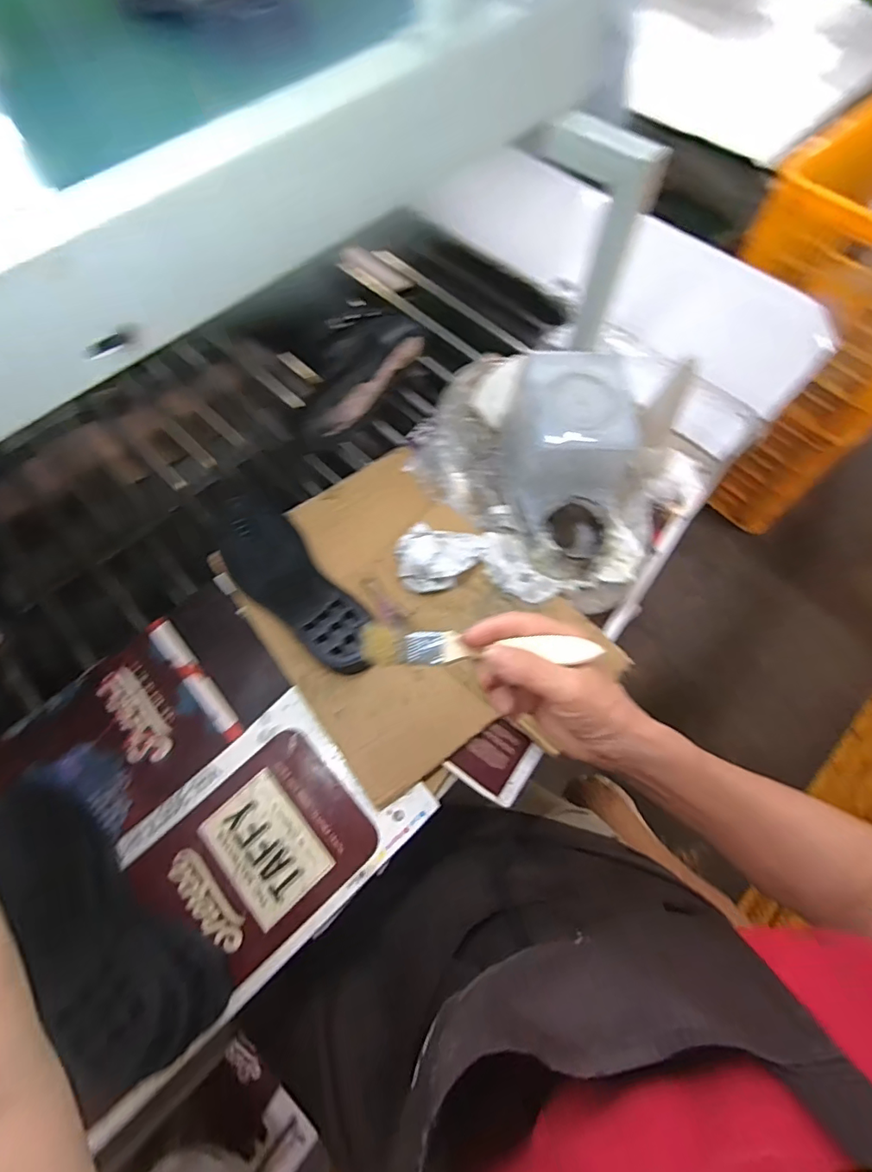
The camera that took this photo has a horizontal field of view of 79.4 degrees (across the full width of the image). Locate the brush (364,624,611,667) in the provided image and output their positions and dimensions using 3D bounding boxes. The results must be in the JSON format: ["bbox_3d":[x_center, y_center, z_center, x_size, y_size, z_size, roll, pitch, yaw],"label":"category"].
[{"bbox_3d":[0.022,0.038,0.347,0.151,0.014,0.027,-1,65,12],"label":"brush"}]

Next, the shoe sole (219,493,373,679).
[{"bbox_3d":[-0.152,-0.006,0.540,0.079,0.031,0.233,-35,70,-15],"label":"shoe sole"}]

